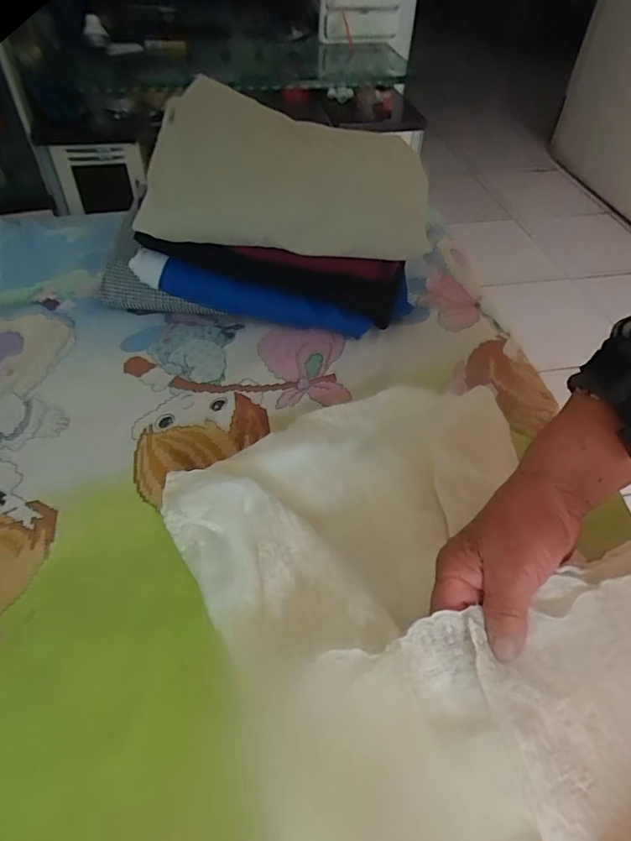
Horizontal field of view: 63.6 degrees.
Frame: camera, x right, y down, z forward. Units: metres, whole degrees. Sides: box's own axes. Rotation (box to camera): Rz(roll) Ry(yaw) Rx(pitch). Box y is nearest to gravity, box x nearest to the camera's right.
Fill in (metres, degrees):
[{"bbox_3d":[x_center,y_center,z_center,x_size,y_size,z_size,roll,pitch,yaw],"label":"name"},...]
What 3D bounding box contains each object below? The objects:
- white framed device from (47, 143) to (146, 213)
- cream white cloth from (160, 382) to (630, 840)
[{"bbox_3d":[-0.642,-0.716,1.514,0.248,0.237,0.036,-17,72,-24],"label":"white framed device"},{"bbox_3d":[0.066,0.106,0.349,0.290,0.124,0.381,-13,52,-13],"label":"cream white cloth"}]

